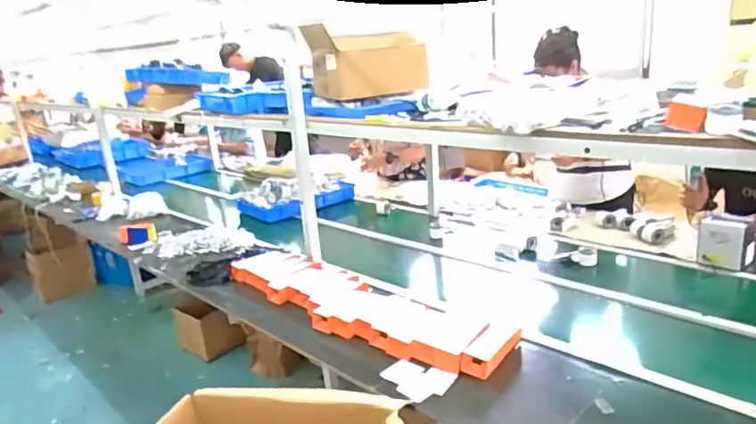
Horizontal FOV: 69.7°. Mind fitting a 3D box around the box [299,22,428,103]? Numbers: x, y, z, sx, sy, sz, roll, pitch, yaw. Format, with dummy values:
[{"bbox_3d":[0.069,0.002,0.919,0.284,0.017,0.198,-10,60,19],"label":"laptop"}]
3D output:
[{"bbox_3d":[-0.036,-0.532,1.901,0.376,0.234,0.206,-14,18,-28],"label":"box"}]

